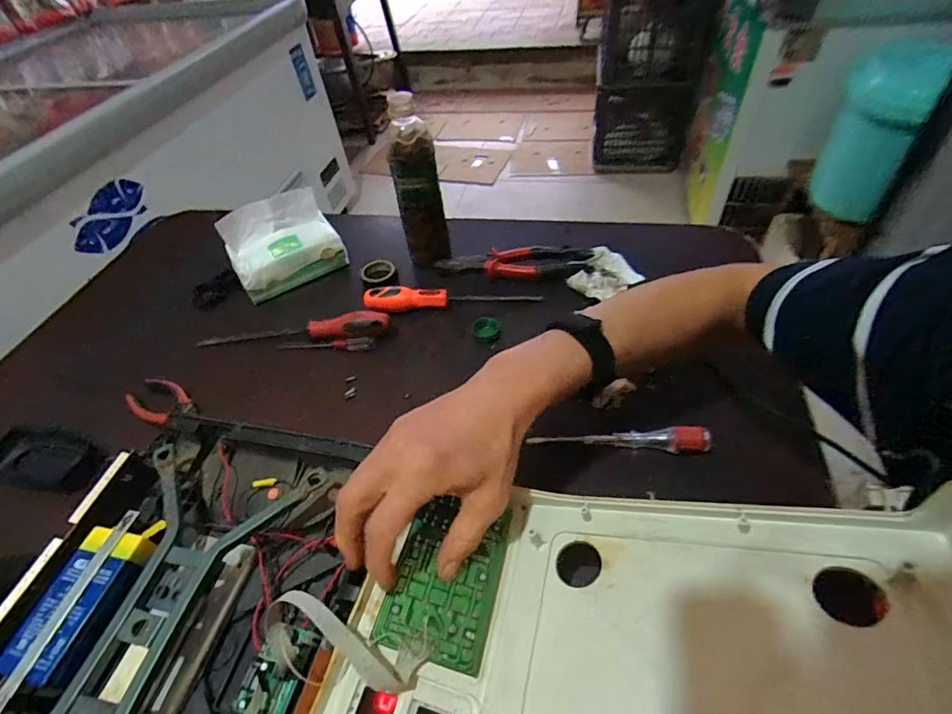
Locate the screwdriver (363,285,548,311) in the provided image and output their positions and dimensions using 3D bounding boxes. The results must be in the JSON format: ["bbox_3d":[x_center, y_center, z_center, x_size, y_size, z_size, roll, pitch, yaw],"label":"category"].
[{"bbox_3d":[-0.029,-0.078,0.590,0.218,0.024,0.033,-5,48,1],"label":"screwdriver"}]

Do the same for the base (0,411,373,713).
[{"bbox_3d":[-0.217,0.195,0.334,0.272,0.054,0.328,6,49,11],"label":"base"}]

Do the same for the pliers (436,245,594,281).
[{"bbox_3d":[0.052,-0.126,0.617,0.200,0.015,0.049,-3,48,3],"label":"pliers"}]

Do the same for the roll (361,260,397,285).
[{"bbox_3d":[-0.134,-0.115,0.649,0.046,0.017,0.050,-3,48,3],"label":"roll"}]

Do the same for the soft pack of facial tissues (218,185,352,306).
[{"bbox_3d":[-0.262,-0.155,0.638,0.143,0.097,0.072,-30,52,-20],"label":"soft pack of facial tissues"}]

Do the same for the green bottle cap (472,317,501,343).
[{"bbox_3d":[0.013,-0.033,0.553,0.032,0.010,0.034,-3,48,3],"label":"green bottle cap"}]

